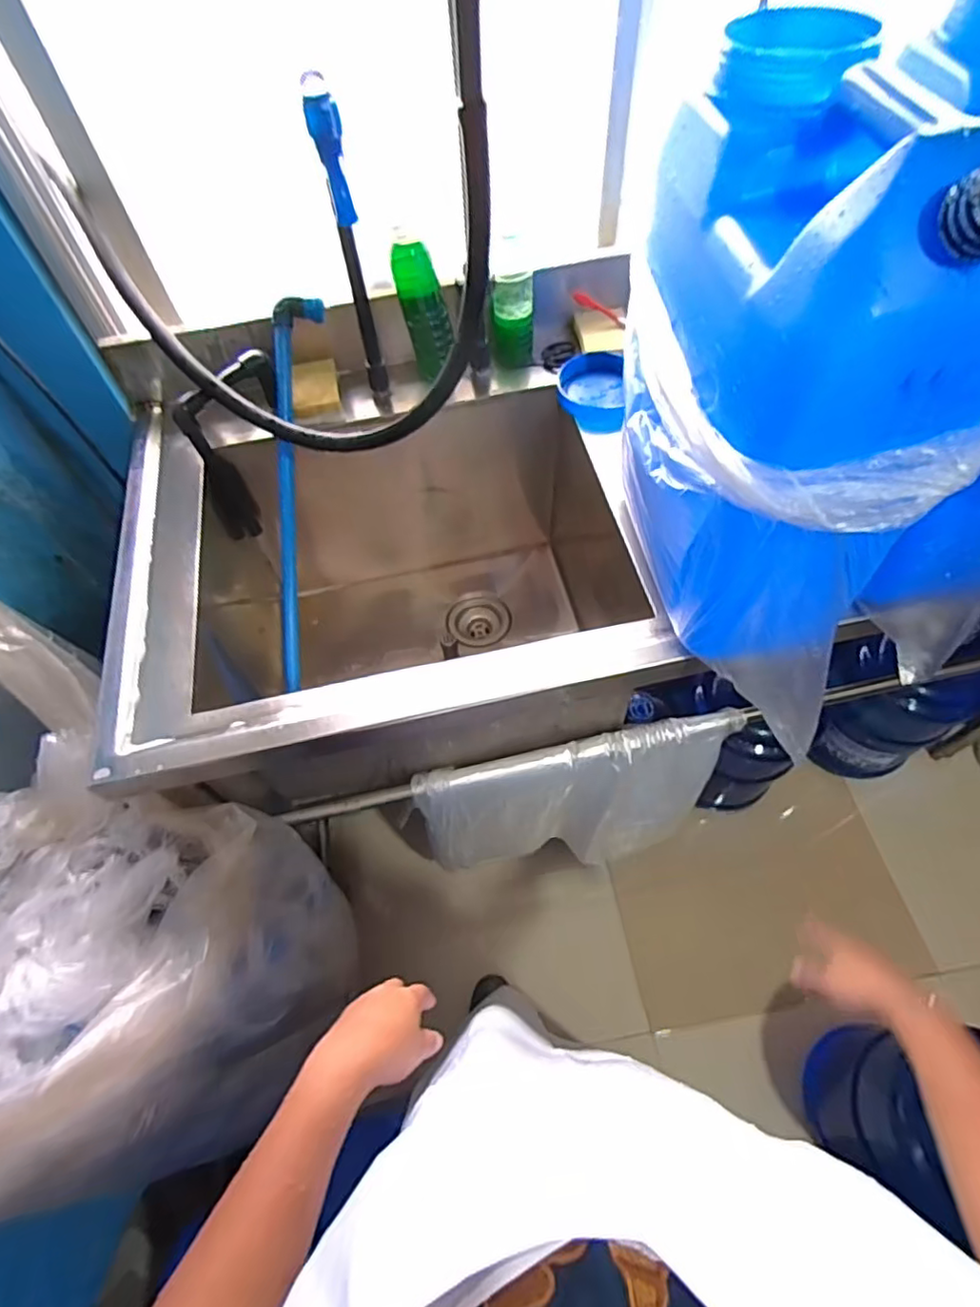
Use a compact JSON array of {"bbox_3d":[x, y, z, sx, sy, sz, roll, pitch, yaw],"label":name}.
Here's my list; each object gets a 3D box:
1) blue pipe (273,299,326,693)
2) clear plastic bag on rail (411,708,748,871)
[{"bbox_3d":[-0.279,-0.209,0.871,0.055,0.035,0.543,6,103,7],"label":"blue pipe"},{"bbox_3d":[0.151,0.263,1.030,0.506,0.339,0.113,-10,59,-3],"label":"clear plastic bag on rail"}]

